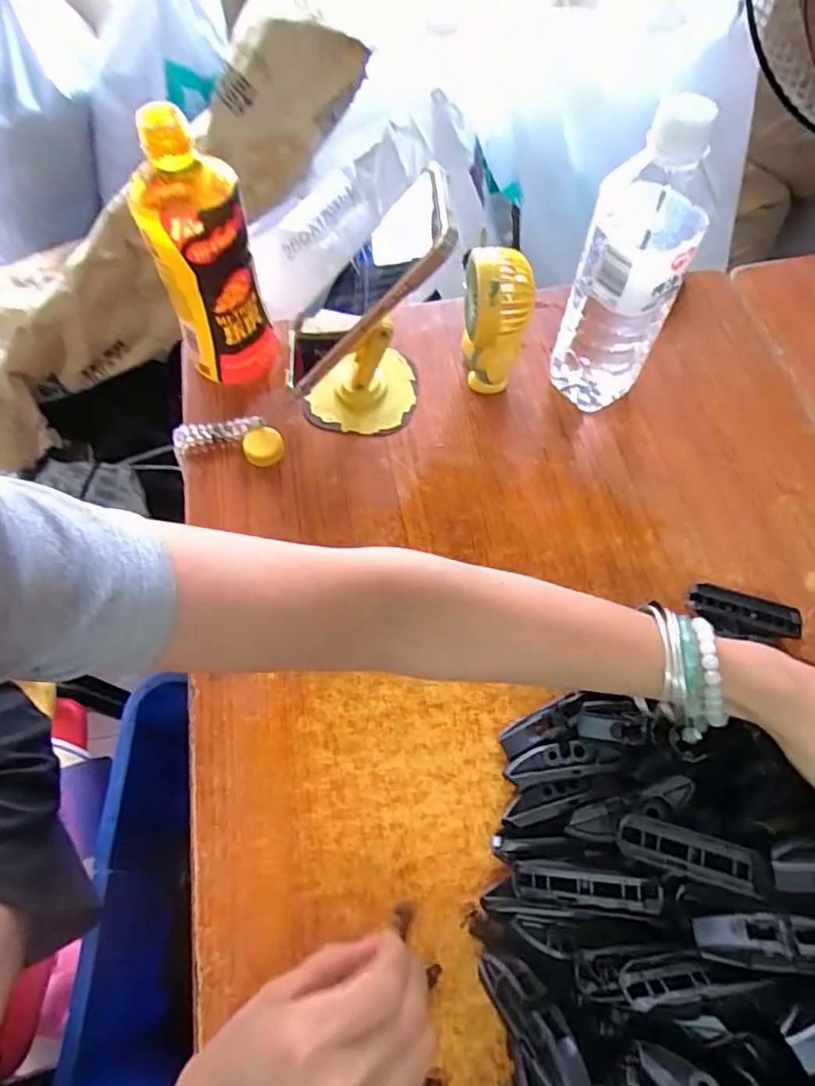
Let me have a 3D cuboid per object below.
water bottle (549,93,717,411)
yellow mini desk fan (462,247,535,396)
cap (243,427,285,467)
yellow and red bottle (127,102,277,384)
[{"bbox_3d":[0.150,-0.182,0.427,0.072,0.209,0.069,15,63,7],"label":"water bottle"},{"bbox_3d":[0.067,-0.166,0.479,0.047,0.112,0.048,6,63,3],"label":"yellow mini desk fan"},{"bbox_3d":[-0.111,-0.073,0.482,0.030,0.010,0.033,0,62,0],"label":"cap"},{"bbox_3d":[-0.145,-0.201,0.451,0.067,0.192,0.066,-21,64,-11],"label":"yellow and red bottle"}]

